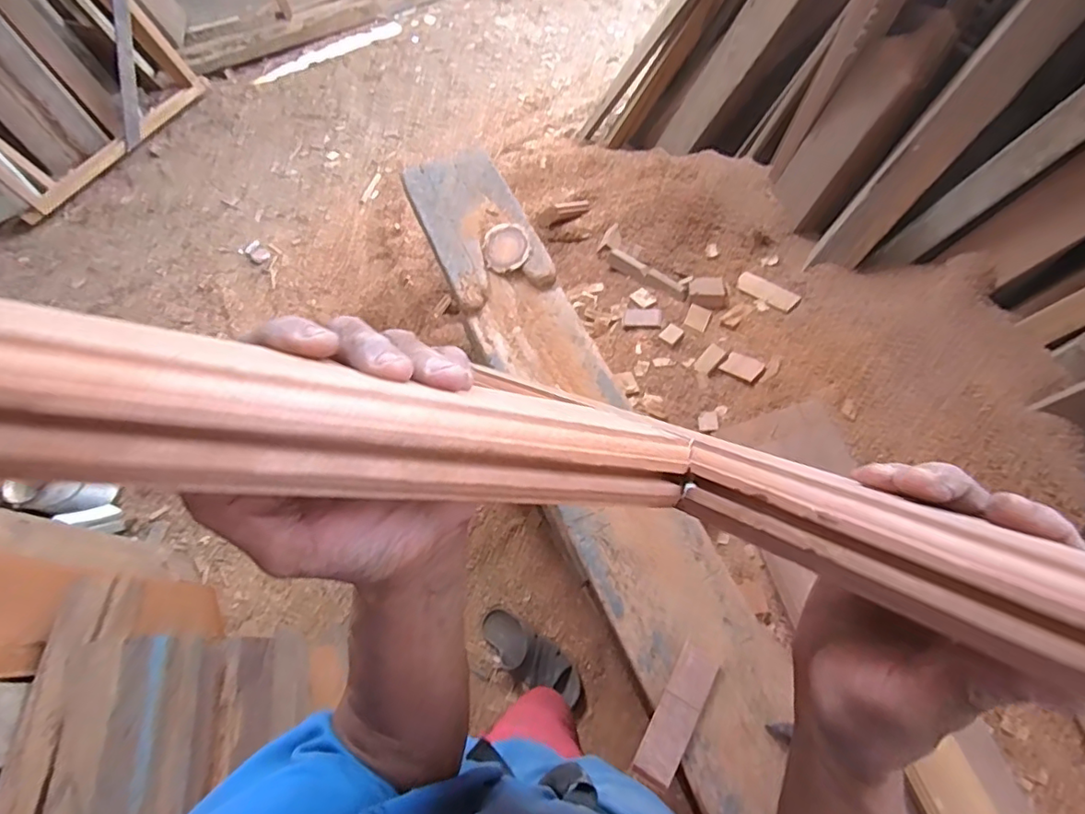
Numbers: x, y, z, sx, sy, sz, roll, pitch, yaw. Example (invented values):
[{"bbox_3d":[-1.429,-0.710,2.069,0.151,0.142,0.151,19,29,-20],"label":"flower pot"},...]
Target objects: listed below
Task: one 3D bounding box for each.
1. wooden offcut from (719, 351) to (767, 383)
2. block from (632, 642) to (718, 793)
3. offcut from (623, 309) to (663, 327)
[{"bbox_3d":[0.388,-0.079,1.073,0.052,0.010,0.084,-45,37,-6],"label":"wooden offcut"},{"bbox_3d":[0.164,0.375,0.677,0.047,0.012,0.164,27,66,18],"label":"block"},{"bbox_3d":[0.216,-0.191,1.189,0.078,0.010,0.046,7,62,8],"label":"offcut"}]

